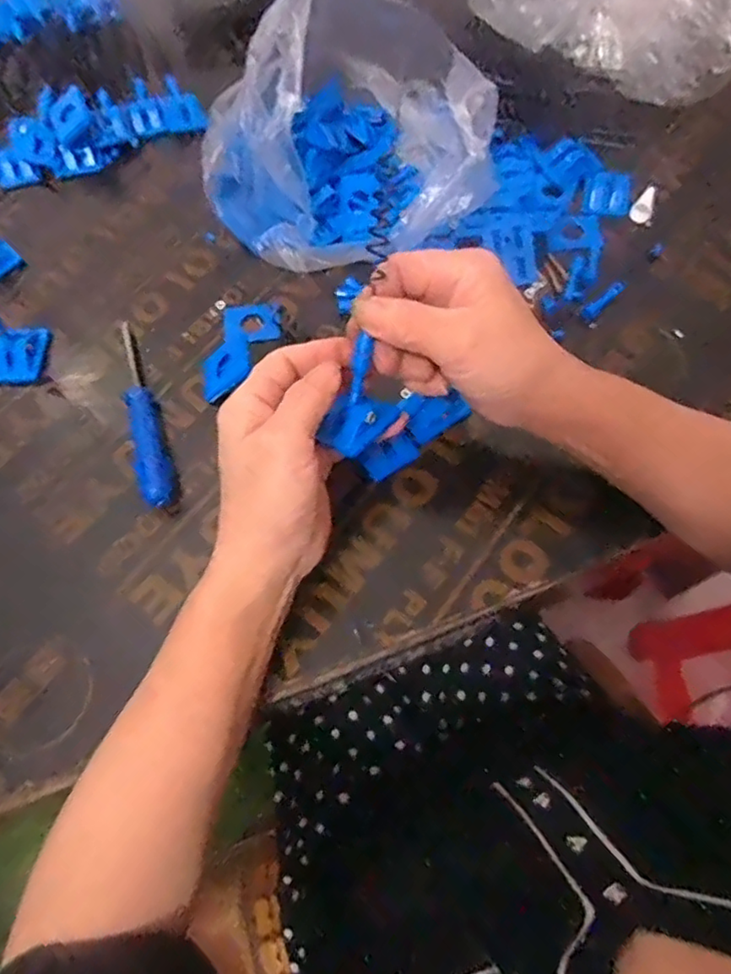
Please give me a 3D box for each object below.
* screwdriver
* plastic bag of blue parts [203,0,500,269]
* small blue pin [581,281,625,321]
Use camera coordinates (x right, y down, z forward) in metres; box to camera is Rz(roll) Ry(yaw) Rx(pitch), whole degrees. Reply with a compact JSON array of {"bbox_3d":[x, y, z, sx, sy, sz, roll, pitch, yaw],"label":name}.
[{"bbox_3d":[-0.151,-0.055,0.421,0.018,0.023,0.148,-17,68,-4],"label":"screwdriver"},{"bbox_3d":[-0.007,-0.253,0.438,0.200,0.130,0.180,41,75,17],"label":"plastic bag of blue parts"},{"bbox_3d":[0.172,-0.134,0.449,0.039,0.006,0.011,-37,71,-12],"label":"small blue pin"}]

